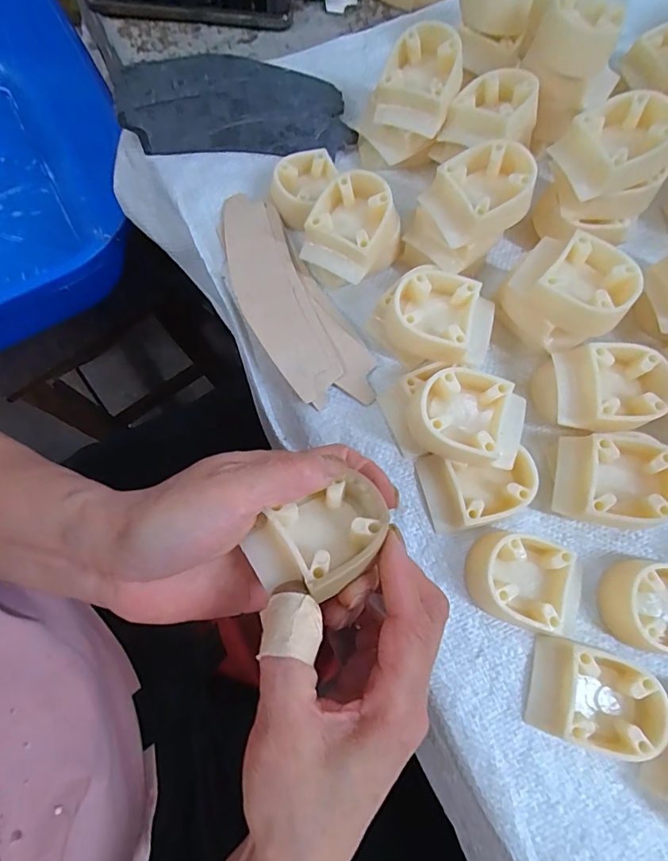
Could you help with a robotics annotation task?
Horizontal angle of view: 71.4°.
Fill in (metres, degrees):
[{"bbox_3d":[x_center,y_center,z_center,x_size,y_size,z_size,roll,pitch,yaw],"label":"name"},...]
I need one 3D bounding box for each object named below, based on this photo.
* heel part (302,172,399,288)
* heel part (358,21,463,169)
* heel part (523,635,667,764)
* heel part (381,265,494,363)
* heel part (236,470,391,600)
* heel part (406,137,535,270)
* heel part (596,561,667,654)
[{"bbox_3d":[0.011,-0.126,0.297,0.050,0.043,0.056,37,76,9],"label":"heel part"},{"bbox_3d":[0.050,-0.224,0.320,0.059,0.064,0.064,18,74,5],"label":"heel part"},{"bbox_3d":[0.132,0.137,0.235,0.057,0.022,0.048,18,74,4],"label":"heel part"},{"bbox_3d":[0.063,-0.063,0.283,0.061,0.041,0.050,8,74,2],"label":"heel part"},{"bbox_3d":[-0.005,0.048,0.201,0.060,0.025,0.040,-25,76,-8],"label":"heel part"},{"bbox_3d":[0.084,-0.137,0.284,0.063,0.044,0.049,-34,77,-10],"label":"heel part"},{"bbox_3d":[0.175,0.096,0.251,0.051,0.022,0.045,5,74,1],"label":"heel part"}]

